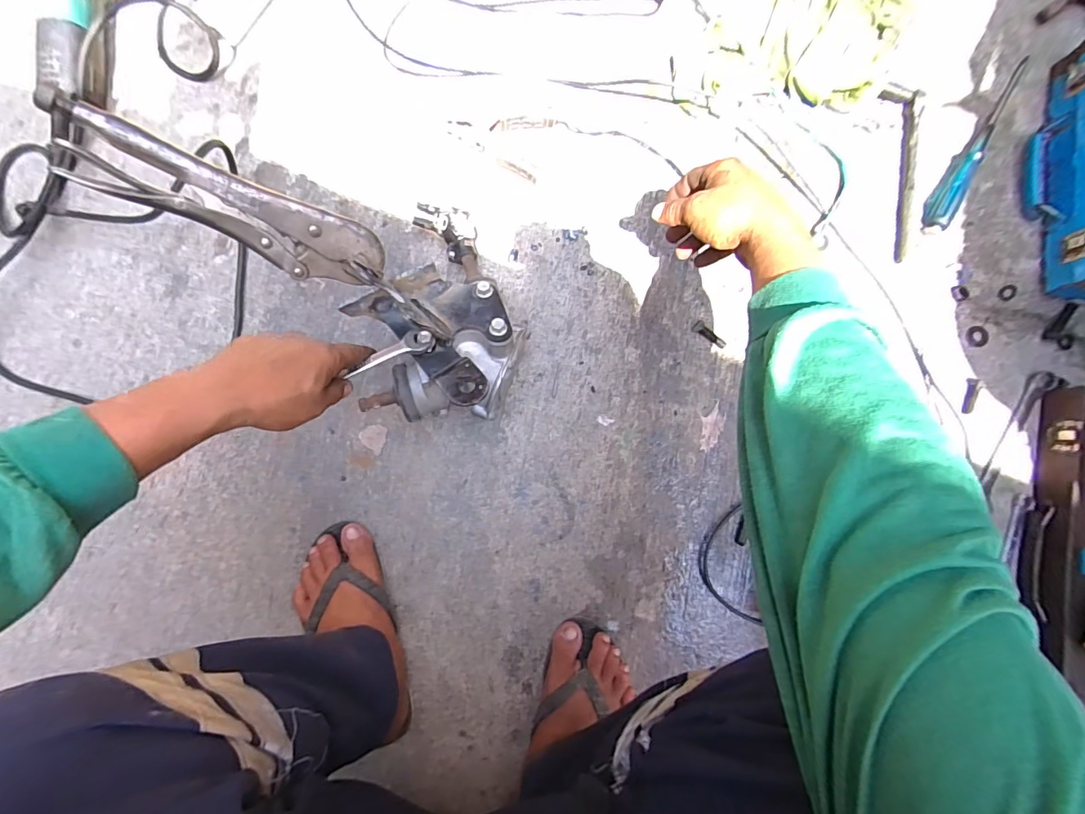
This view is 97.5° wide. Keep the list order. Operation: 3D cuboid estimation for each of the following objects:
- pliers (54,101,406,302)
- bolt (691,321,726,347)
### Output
[{"bbox_3d":[-0.213,-0.141,0.359,0.209,0.026,0.049,19,82,-35],"label":"pliers"},{"bbox_3d":[0.204,-0.088,0.581,0.015,0.013,0.044,-45,84,-4],"label":"bolt"}]

